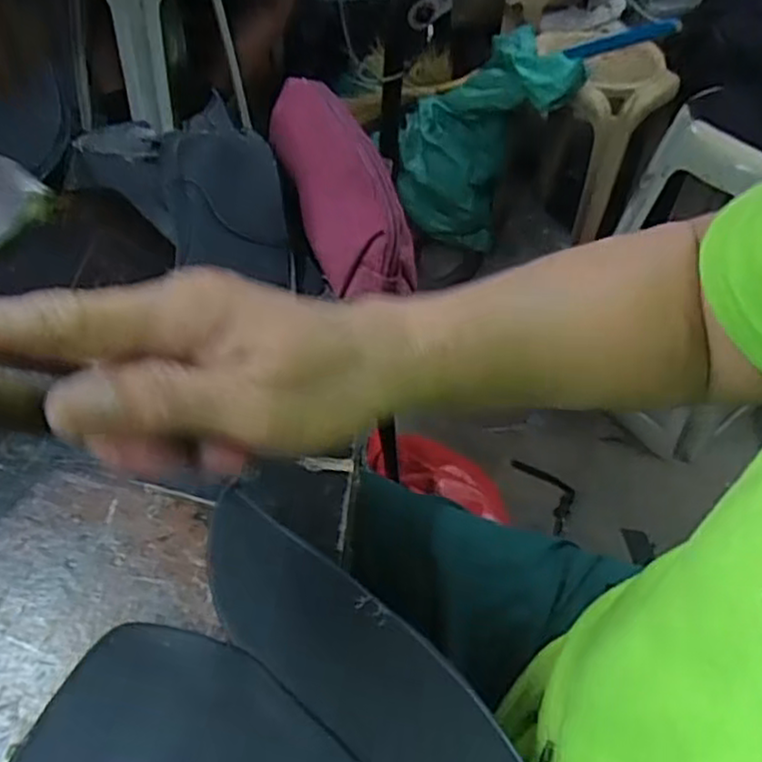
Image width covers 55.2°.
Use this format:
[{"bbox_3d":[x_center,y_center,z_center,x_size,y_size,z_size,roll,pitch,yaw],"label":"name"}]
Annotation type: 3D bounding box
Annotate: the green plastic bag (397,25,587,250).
[{"bbox_3d":[0.215,-0.537,1.538,0.320,0.485,0.219,37,50,-3],"label":"green plastic bag"}]

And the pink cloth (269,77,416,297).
[{"bbox_3d":[-0.032,-0.152,0.546,0.067,0.058,0.225,-12,49,-16],"label":"pink cloth"}]

